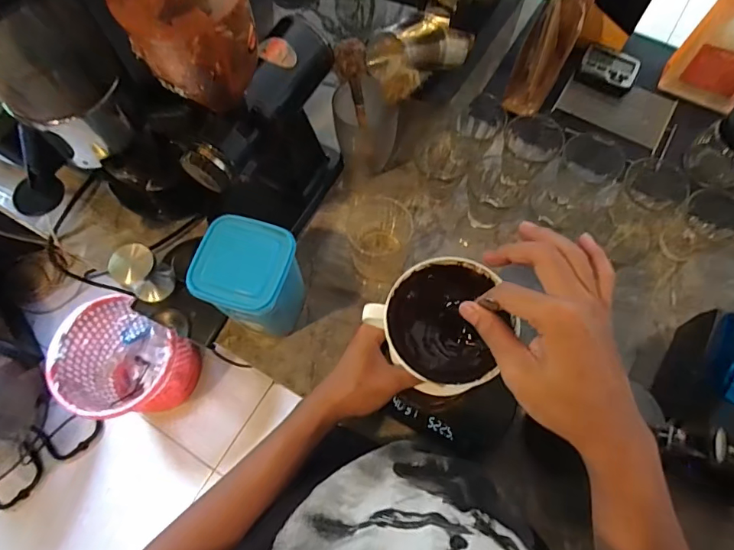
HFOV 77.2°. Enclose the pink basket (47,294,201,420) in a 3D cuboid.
[{"bbox_3d":[-0.682,0.273,1.358,0.316,0.309,0.285,11,70,6],"label":"pink basket"}]

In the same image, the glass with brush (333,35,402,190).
[{"bbox_3d":[-0.001,-0.209,0.627,0.083,0.196,0.086,-7,69,-1],"label":"glass with brush"}]

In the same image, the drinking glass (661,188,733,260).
[{"bbox_3d":[0.442,-0.065,0.605,0.081,0.085,0.066,-22,70,-6],"label":"drinking glass"}]

